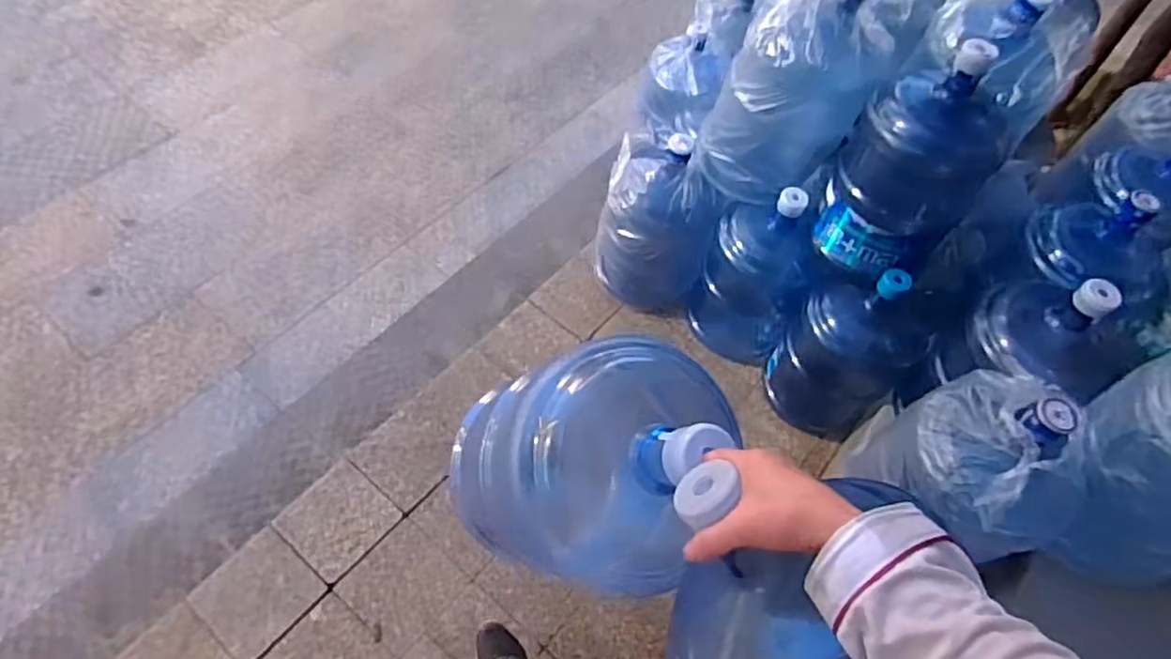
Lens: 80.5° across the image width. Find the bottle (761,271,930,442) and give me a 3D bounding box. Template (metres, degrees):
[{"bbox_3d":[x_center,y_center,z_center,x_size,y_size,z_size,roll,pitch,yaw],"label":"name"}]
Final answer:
[{"bbox_3d":[0.600,0.016,1.521,0.240,0.423,0.286,42,64,18],"label":"bottle"}]

